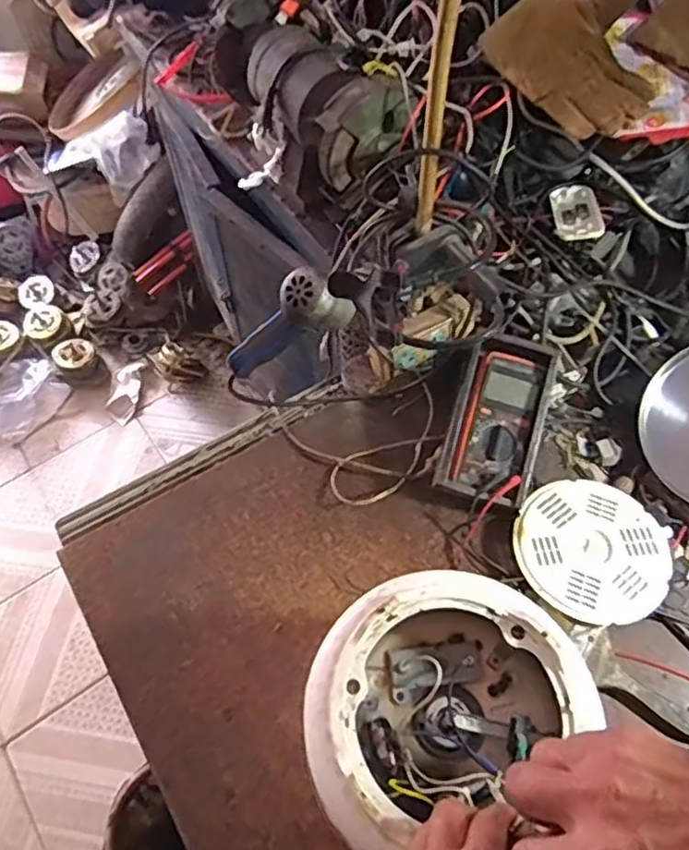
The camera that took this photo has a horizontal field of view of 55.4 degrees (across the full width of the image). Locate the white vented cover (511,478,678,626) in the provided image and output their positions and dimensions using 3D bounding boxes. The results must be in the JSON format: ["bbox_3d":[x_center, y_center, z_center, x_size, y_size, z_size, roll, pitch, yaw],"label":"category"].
[{"bbox_3d":[0.283,0.145,0.757,0.167,0.030,0.168,-27,62,-15],"label":"white vented cover"}]

